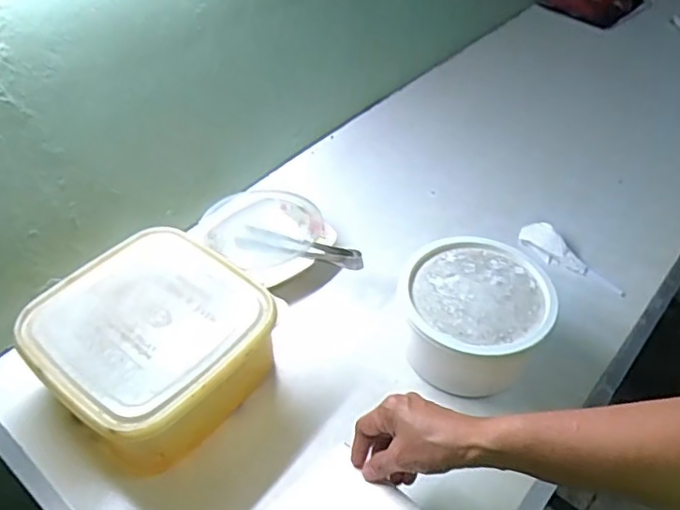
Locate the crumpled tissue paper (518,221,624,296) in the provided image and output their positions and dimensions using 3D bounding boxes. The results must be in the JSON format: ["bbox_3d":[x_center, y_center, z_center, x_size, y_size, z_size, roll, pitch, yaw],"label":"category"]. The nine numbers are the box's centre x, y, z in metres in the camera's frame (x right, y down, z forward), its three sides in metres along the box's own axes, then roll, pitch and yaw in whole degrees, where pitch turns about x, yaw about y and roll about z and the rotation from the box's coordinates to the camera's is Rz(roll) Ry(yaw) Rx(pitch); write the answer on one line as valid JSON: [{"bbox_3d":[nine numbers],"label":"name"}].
[{"bbox_3d":[0.307,0.006,0.792,0.044,0.022,0.145,-27,51,-24],"label":"crumpled tissue paper"}]

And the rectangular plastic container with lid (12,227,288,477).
[{"bbox_3d":[-0.194,0.101,0.638,0.228,0.103,0.214,34,54,29],"label":"rectangular plastic container with lid"}]

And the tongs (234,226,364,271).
[{"bbox_3d":[-0.051,-0.011,0.781,0.192,0.018,0.043,12,45,30],"label":"tongs"}]

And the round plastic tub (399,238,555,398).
[{"bbox_3d":[0.150,0.072,0.671,0.156,0.093,0.171,-1,45,-1],"label":"round plastic tub"}]

